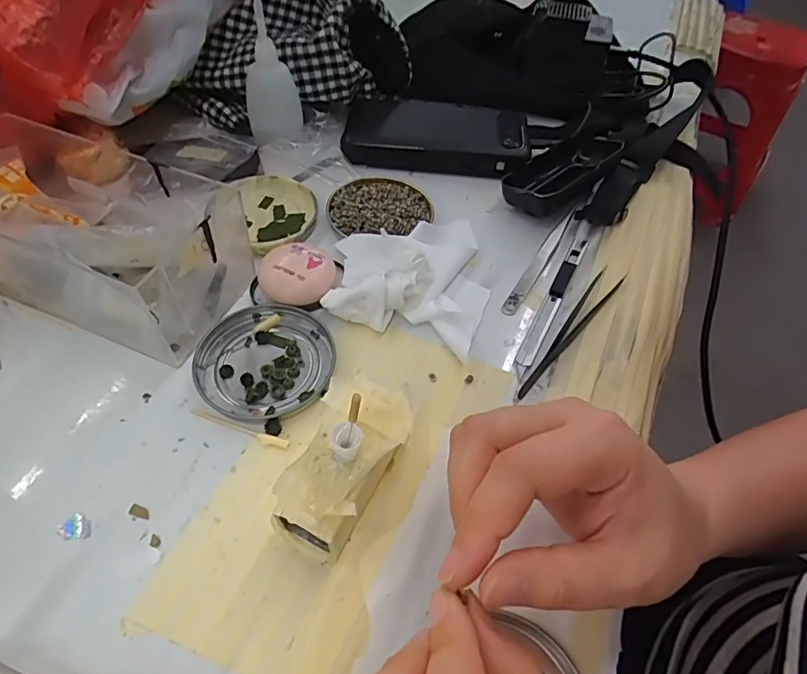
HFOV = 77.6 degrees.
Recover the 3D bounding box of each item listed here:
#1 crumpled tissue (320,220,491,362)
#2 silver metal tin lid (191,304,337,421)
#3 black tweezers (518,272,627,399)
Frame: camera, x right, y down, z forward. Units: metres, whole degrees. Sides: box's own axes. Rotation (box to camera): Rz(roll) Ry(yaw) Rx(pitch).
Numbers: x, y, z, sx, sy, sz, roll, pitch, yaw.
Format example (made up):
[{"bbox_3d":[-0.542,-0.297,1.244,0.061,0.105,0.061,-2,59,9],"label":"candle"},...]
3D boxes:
[{"bbox_3d":[0.009,-0.050,0.340,0.103,0.025,0.115,18,54,8],"label":"crumpled tissue"},{"bbox_3d":[-0.082,0.013,0.297,0.077,0.007,0.075,3,53,-3],"label":"silver metal tin lid"},{"bbox_3d":[0.106,-0.005,0.324,0.015,0.008,0.119,37,59,20],"label":"black tweezers"}]

